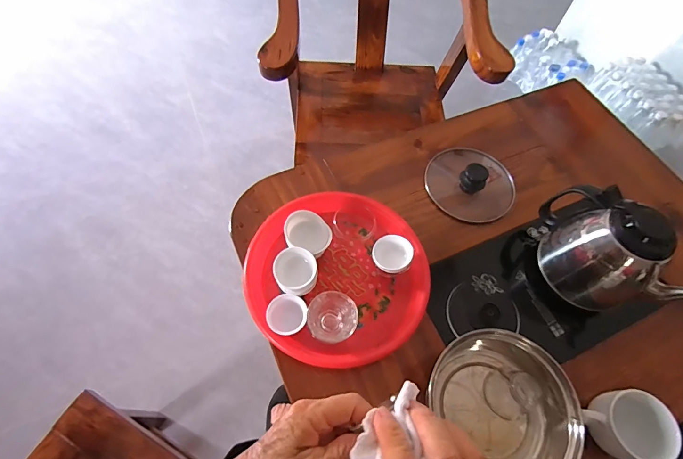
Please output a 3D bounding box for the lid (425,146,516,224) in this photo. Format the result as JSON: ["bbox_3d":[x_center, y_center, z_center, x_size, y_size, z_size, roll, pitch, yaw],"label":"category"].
[{"bbox_3d":[0.221,-0.085,0.628,0.148,0.049,0.138,1,62,-3],"label":"lid"}]

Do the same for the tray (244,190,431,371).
[{"bbox_3d":[-0.002,0.056,0.516,0.245,0.074,0.244,1,62,-3],"label":"tray"}]

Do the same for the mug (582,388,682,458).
[{"bbox_3d":[0.335,0.236,0.442,0.073,0.073,0.075,1,62,-3],"label":"mug"}]

